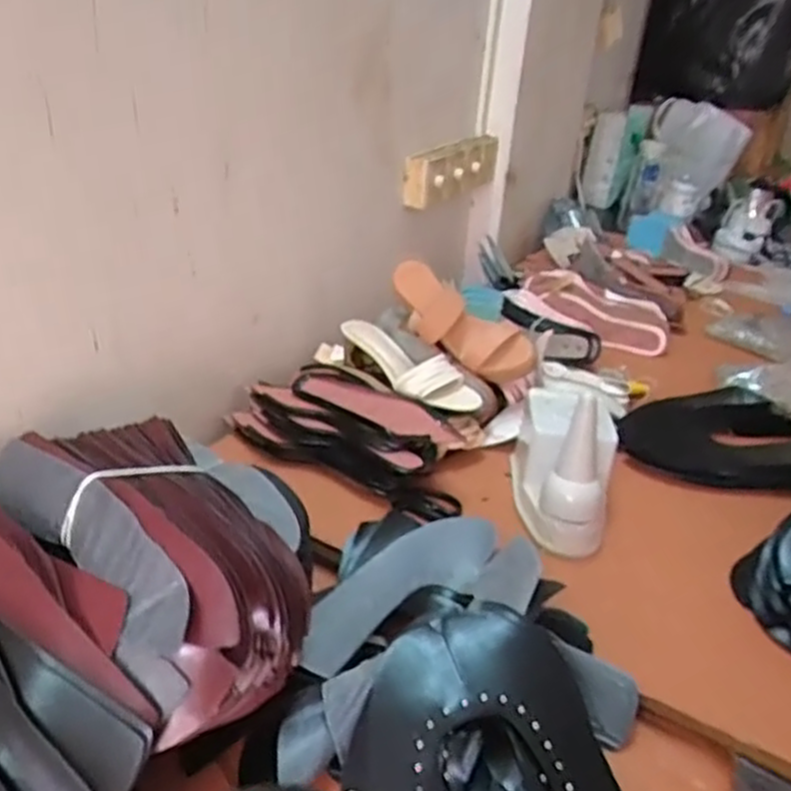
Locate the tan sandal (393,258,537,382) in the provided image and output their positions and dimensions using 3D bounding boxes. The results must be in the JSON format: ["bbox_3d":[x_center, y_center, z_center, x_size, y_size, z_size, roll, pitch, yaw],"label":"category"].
[{"bbox_3d":[0.088,-0.100,1.046,0.227,0.070,0.058,39,34,3],"label":"tan sandal"}]

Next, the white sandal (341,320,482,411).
[{"bbox_3d":[0.015,-0.043,1.019,0.211,0.053,0.090,36,38,19],"label":"white sandal"}]

